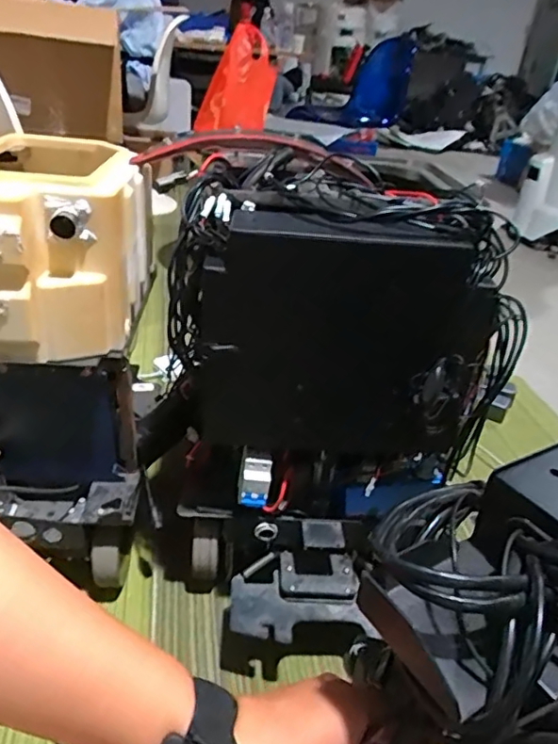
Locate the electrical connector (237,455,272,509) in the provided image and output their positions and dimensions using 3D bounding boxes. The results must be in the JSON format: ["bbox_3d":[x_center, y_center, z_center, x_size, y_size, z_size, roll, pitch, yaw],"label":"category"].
[{"bbox_3d":[-0.034,0.147,0.749,0.046,0.066,0.036,5,31,0],"label":"electrical connector"}]

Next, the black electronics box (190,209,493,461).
[{"bbox_3d":[0.068,-0.023,0.675,0.339,0.297,0.073,8,31,6],"label":"black electronics box"}]

